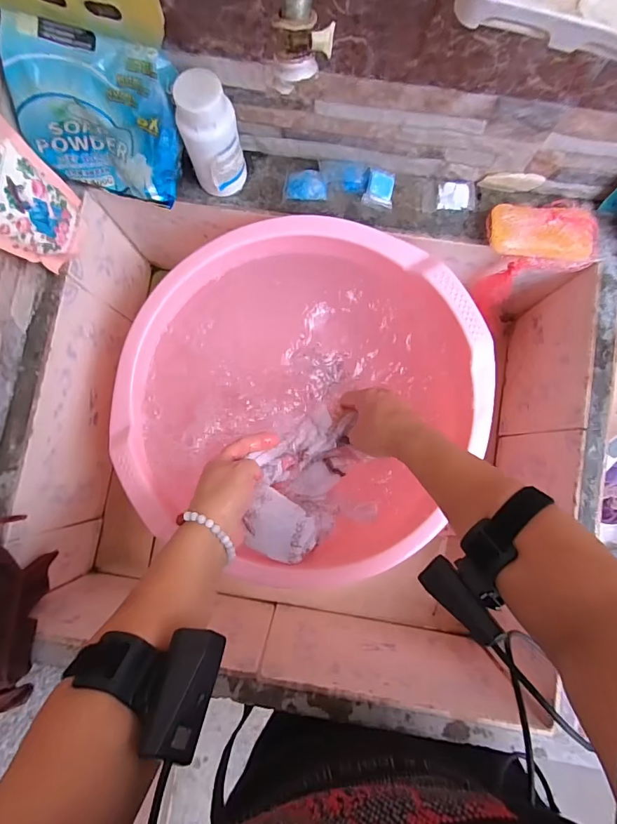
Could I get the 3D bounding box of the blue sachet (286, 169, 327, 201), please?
[{"bbox_3d":[-0.002,-0.256,0.484,0.045,0.009,0.033,1,85,1],"label":"blue sachet"}]

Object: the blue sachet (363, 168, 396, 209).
[{"bbox_3d":[0.079,-0.249,0.481,0.033,0.014,0.040,8,85,2],"label":"blue sachet"}]

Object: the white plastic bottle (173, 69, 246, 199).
[{"bbox_3d":[-0.098,-0.275,0.440,0.055,0.117,0.051,0,85,1],"label":"white plastic bottle"}]

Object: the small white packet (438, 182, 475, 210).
[{"bbox_3d":[0.166,-0.243,0.482,0.040,0.006,0.030,1,85,1],"label":"small white packet"}]

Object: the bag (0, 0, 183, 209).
[{"bbox_3d":[-0.200,-0.293,0.408,0.146,0.165,0.083,12,85,2],"label":"bag"}]

